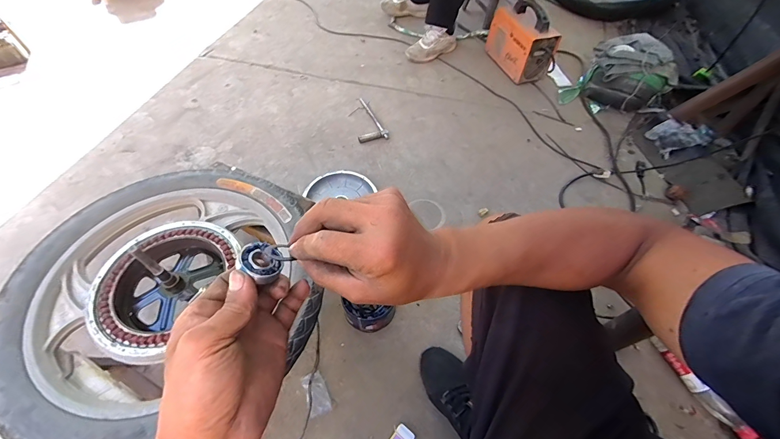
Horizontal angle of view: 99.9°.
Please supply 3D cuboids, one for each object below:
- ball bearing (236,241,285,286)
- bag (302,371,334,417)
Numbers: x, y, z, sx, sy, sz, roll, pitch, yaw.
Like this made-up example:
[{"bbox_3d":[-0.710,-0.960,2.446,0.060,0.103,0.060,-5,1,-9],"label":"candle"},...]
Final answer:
[{"bbox_3d":[-0.101,0.032,0.256,0.034,0.011,0.029,42,38,6],"label":"ball bearing"},{"bbox_3d":[-0.156,0.368,0.696,0.045,0.015,0.084,-23,60,-15],"label":"bag"}]

